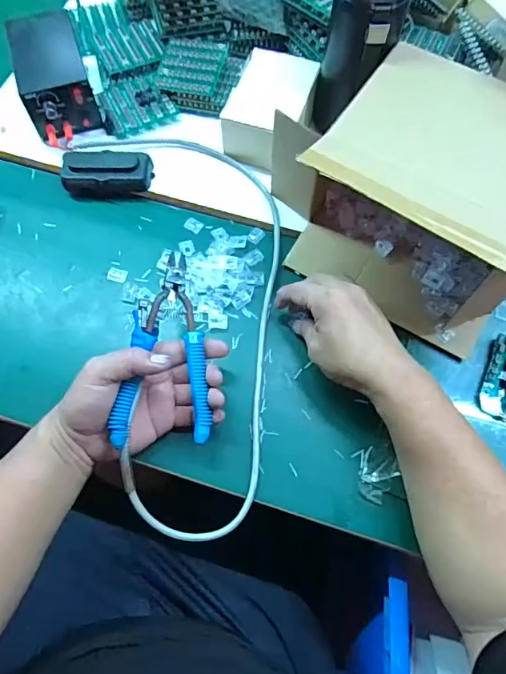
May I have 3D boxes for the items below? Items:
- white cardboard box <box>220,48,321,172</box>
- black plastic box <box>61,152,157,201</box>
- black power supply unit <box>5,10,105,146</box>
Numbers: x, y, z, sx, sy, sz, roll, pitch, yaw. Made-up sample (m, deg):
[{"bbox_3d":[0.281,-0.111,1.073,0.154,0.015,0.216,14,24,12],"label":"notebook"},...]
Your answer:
[{"bbox_3d":[0.026,-0.280,0.569,0.093,0.054,0.127,19,70,9],"label":"white cardboard box"},{"bbox_3d":[-0.177,-0.199,0.570,0.104,0.029,0.054,6,69,4],"label":"black plastic box"},{"bbox_3d":[-0.249,-0.330,0.583,0.079,0.066,0.157,-17,69,-5],"label":"black power supply unit"}]

